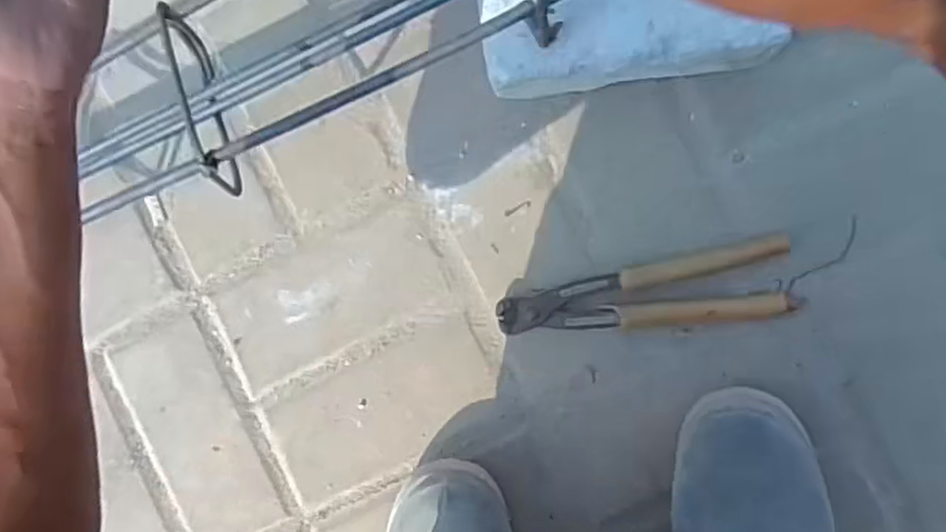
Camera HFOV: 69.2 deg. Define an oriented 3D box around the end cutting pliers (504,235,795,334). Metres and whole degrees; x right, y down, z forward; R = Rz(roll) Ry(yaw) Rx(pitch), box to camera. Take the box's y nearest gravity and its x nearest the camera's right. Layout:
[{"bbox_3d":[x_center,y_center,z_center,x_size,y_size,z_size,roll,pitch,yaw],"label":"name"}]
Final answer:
[{"bbox_3d":[0.130,0.027,0.520,0.217,0.016,0.056,-13,91,9],"label":"end cutting pliers"}]

